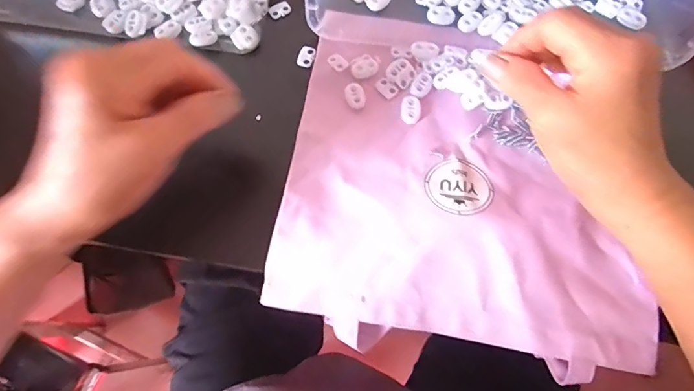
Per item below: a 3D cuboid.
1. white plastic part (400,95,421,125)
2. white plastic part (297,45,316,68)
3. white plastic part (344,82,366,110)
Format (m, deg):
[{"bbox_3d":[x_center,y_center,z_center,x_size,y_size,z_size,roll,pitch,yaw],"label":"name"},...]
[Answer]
[{"bbox_3d":[0.049,-0.066,0.322,0.015,0.005,0.023,0,71,1],"label":"white plastic part"},{"bbox_3d":[-0.033,-0.114,0.342,0.014,0.006,0.017,10,72,4],"label":"white plastic part"},{"bbox_3d":[0.007,-0.078,0.326,0.014,0.007,0.020,-15,72,-4],"label":"white plastic part"}]

